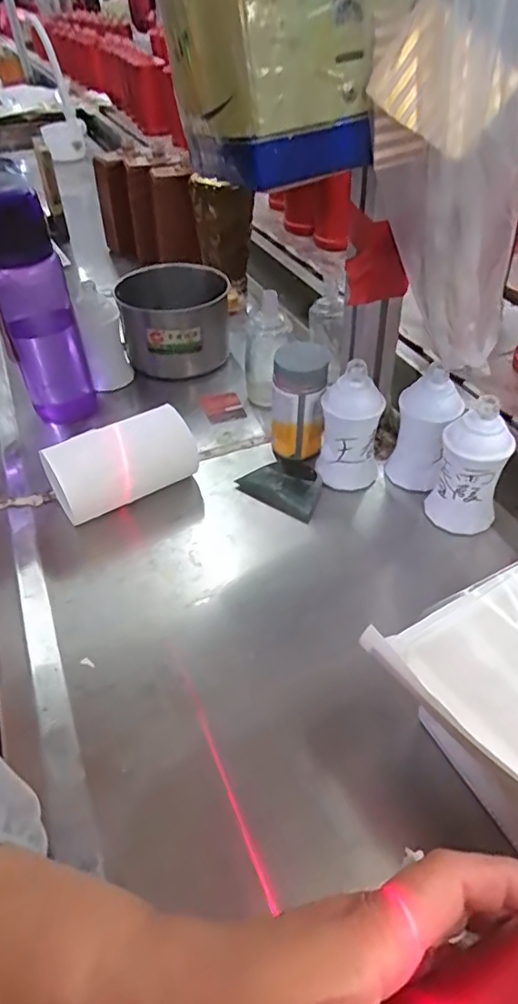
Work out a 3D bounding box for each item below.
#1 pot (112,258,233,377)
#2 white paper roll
[{"bbox_3d":[-0.103,-0.227,0.711,0.134,0.091,0.128,-3,45,3],"label":"pot"},{"bbox_3d":[-0.125,-0.035,0.530,0.143,0.062,0.056,-28,48,-23],"label":"white paper roll"}]

